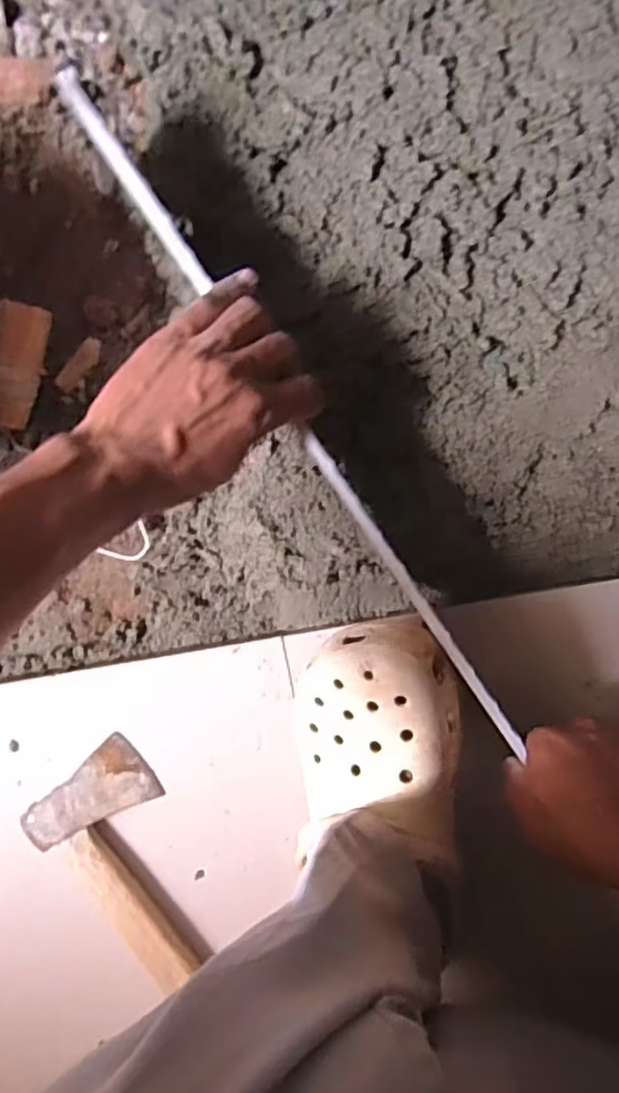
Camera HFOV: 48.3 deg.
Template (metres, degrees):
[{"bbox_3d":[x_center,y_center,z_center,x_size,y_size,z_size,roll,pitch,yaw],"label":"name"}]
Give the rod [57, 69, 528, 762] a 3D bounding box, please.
[{"bbox_3d":[-0.009,-0.075,0.401,0.012,0.010,0.462,-34,92,10],"label":"rod"}]

